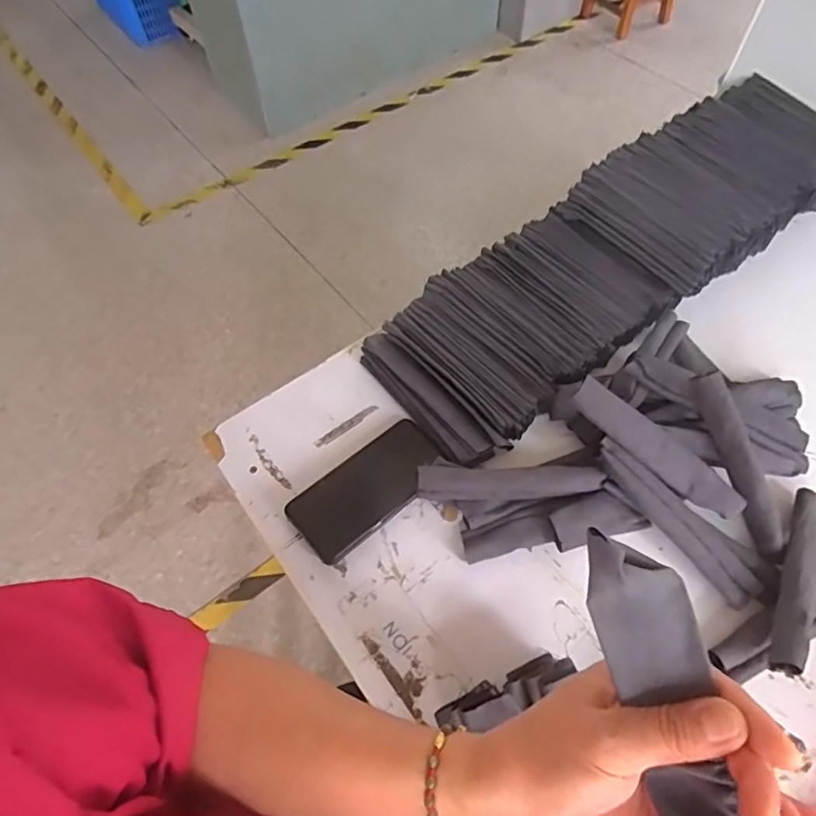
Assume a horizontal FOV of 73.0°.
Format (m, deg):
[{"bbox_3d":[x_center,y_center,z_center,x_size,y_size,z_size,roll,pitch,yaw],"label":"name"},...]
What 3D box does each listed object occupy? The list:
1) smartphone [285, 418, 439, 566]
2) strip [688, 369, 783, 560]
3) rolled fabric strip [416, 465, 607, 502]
[{"bbox_3d":[-0.040,0.081,0.563,0.160,0.013,0.081,-38,65,-19],"label":"smartphone"},{"bbox_3d":[0.312,0.053,0.520,0.021,0.029,0.177,-16,82,-8],"label":"strip"},{"bbox_3d":[0.099,0.073,0.533,0.180,0.014,0.033,1,88,-9],"label":"rolled fabric strip"}]

